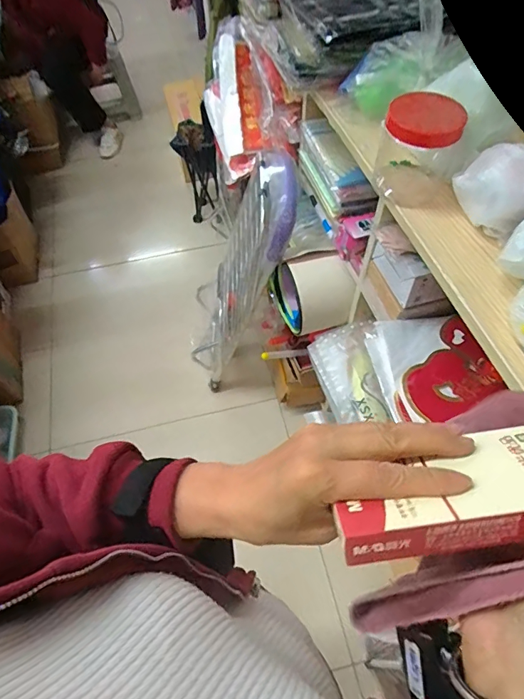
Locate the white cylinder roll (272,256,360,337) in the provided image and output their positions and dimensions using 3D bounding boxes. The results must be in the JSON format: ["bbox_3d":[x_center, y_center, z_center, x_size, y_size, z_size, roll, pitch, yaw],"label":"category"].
[{"bbox_3d":[0.121,-0.133,1.046,0.163,0.158,0.157,-12,59,-5],"label":"white cylinder roll"}]

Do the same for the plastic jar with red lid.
[{"bbox_3d":[0.224,-0.292,0.635,0.103,0.124,0.103,8,59,7],"label":"plastic jar with red lid"}]

